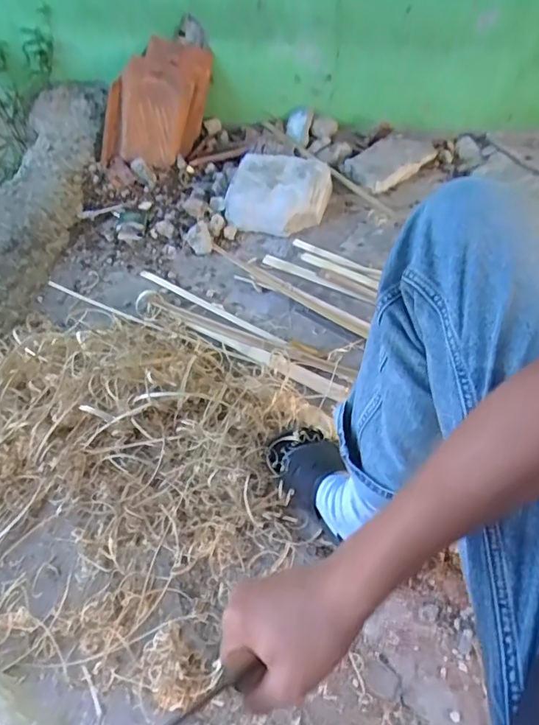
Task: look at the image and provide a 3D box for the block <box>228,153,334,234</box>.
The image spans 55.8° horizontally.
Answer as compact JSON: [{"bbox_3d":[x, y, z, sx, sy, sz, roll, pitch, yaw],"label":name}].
[{"bbox_3d":[0.023,-0.436,1.304,0.250,0.088,0.211,13,53,14],"label":"block"}]

